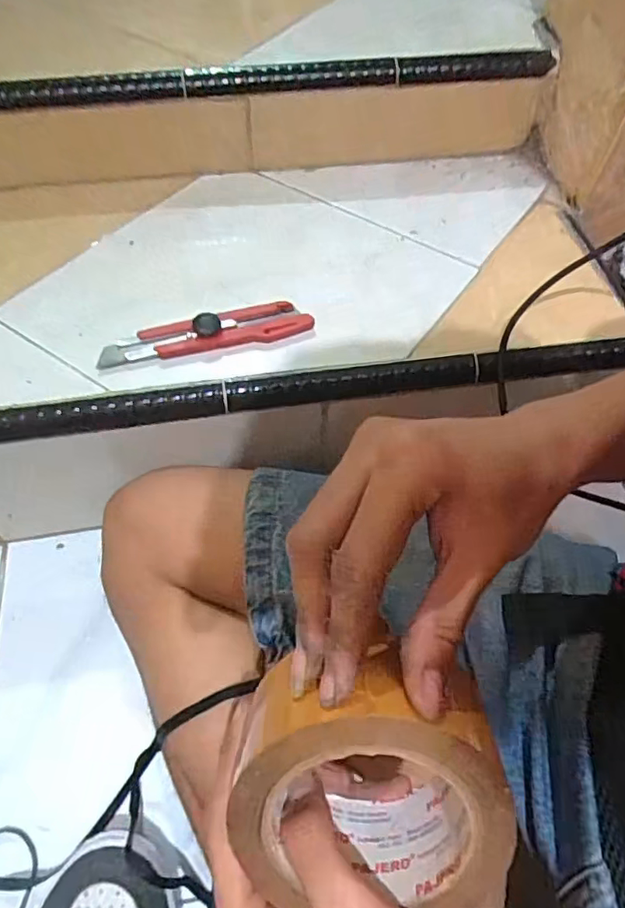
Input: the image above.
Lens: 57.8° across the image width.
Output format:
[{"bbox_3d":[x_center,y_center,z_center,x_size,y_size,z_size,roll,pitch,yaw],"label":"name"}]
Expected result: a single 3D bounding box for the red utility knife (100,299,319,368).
[{"bbox_3d":[-0.081,-0.094,0.441,0.161,0.020,0.026,-13,60,-9],"label":"red utility knife"}]

